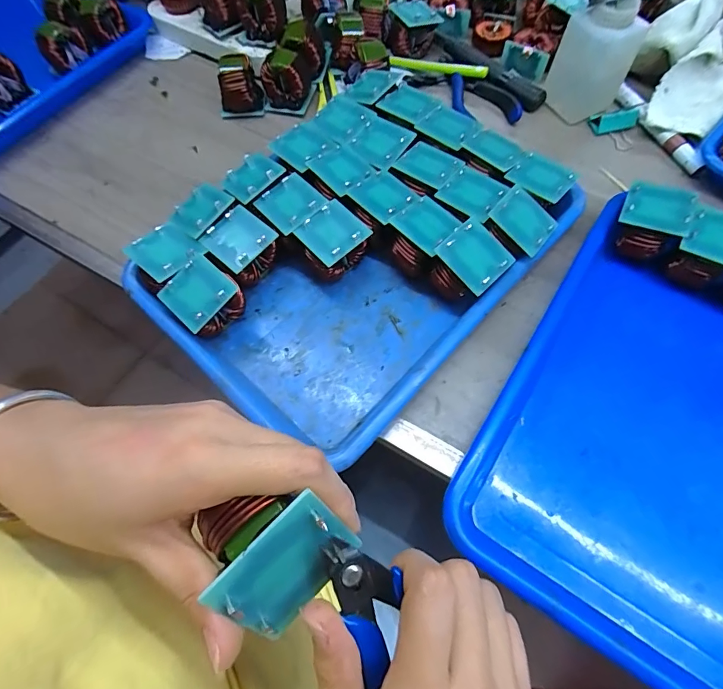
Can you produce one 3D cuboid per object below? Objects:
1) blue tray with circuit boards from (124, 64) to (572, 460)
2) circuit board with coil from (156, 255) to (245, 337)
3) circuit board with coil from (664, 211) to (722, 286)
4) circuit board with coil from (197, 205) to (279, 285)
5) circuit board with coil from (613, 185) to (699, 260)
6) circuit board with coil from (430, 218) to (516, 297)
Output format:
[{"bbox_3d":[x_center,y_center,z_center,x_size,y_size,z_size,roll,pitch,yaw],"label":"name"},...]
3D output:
[{"bbox_3d":[-0.006,-0.085,0.342,0.237,0.053,0.304,40,73,18],"label":"blue tray with circuit boards"},{"bbox_3d":[-0.117,-0.029,0.320,0.052,0.049,0.048,41,73,19],"label":"circuit board with coil"},{"bbox_3d":[0.265,-0.072,0.320,0.046,0.044,0.043,23,68,13],"label":"circuit board with coil"},{"bbox_3d":[-0.095,-0.075,0.339,0.047,0.044,0.045,38,72,18],"label":"circuit board with coil"},{"bbox_3d":[0.226,-0.096,0.329,0.045,0.041,0.046,27,69,14],"label":"circuit board with coil"},{"bbox_3d":[0.082,-0.063,0.319,0.049,0.035,0.048,-41,87,-10],"label":"circuit board with coil"}]

